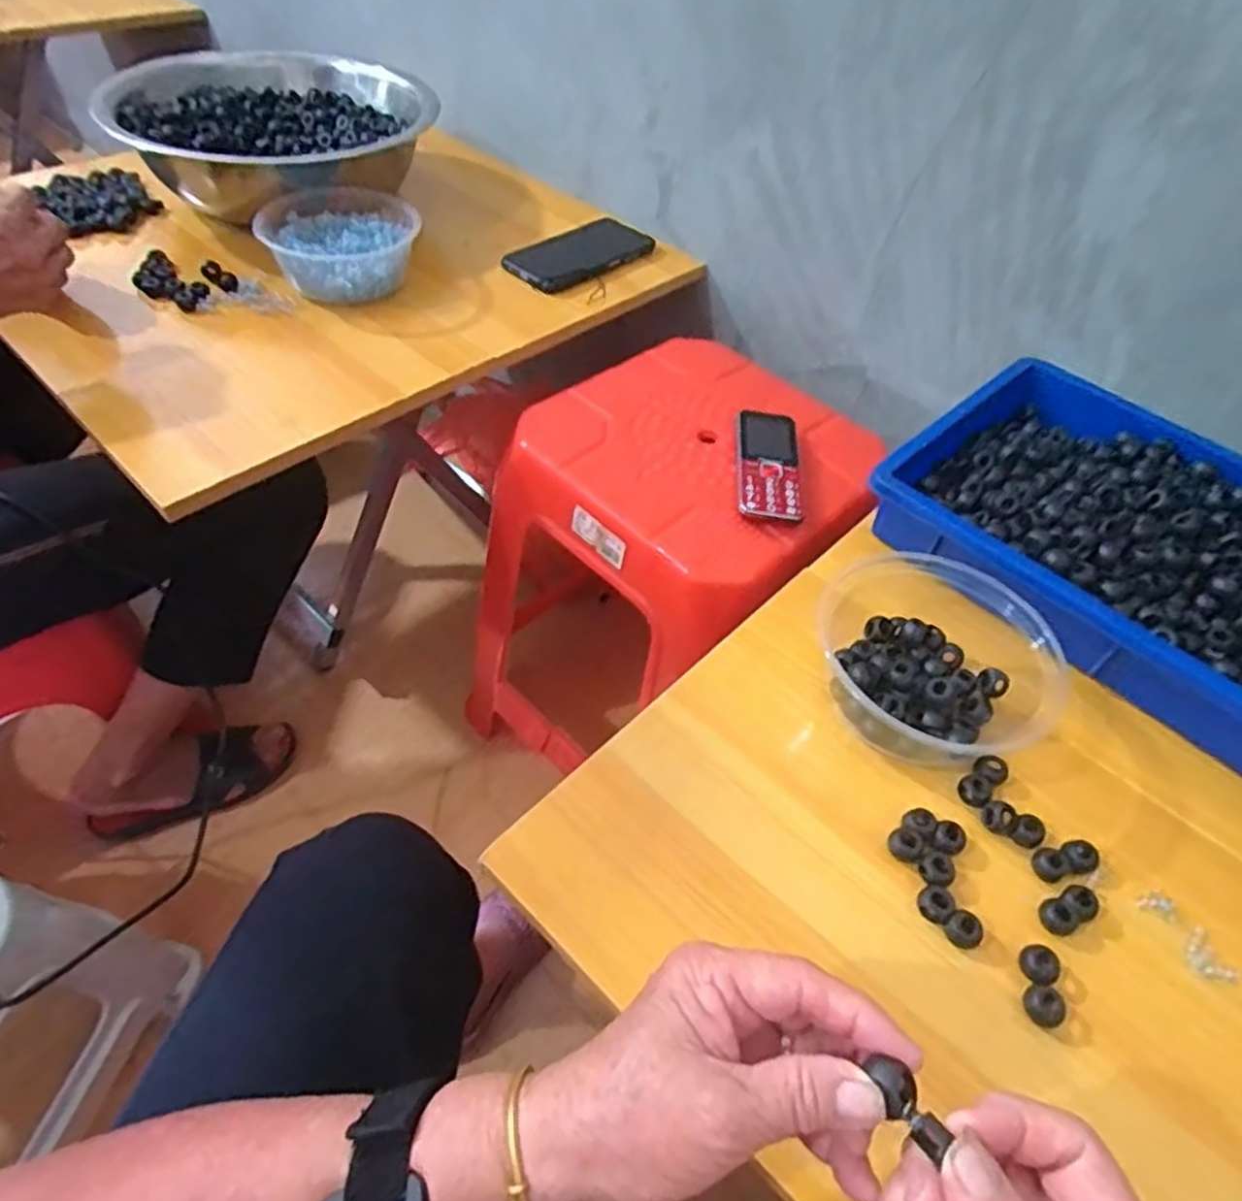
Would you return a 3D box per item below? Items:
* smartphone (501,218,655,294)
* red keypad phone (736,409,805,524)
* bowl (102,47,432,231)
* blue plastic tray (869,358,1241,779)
[{"bbox_3d":[-0.044,-0.365,0.795,0.077,0.013,0.161,39,57,23],"label":"smartphone"},{"bbox_3d":[0.124,-0.115,0.634,0.055,0.015,0.123,6,50,-1],"label":"red keypad phone"},{"bbox_3d":[-0.364,-0.497,0.807,0.298,0.102,0.226,13,51,4],"label":"bowl"},{"bbox_3d":[0.380,-0.025,0.522,0.240,0.065,0.362,-34,61,-29],"label":"blue plastic tray"}]

